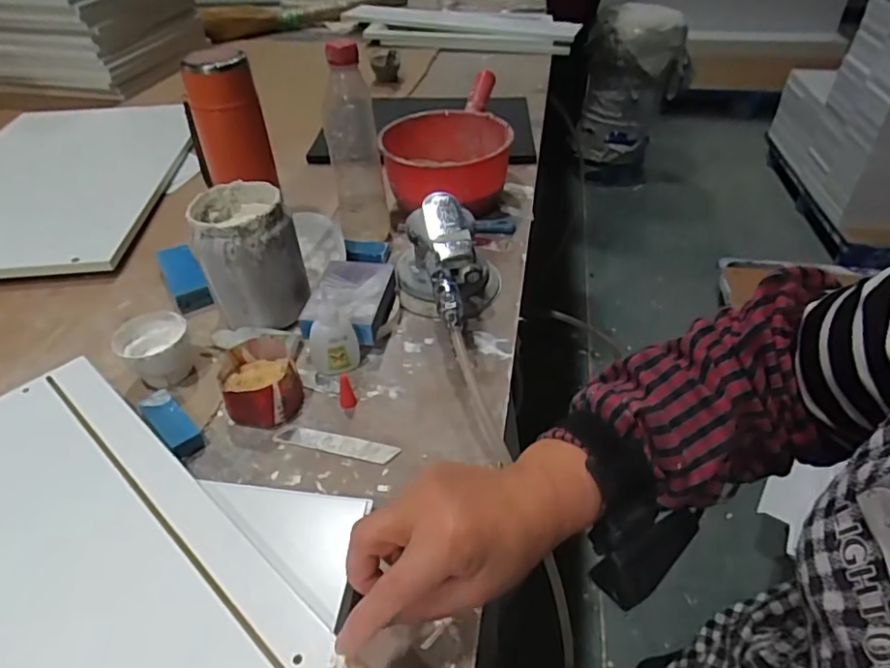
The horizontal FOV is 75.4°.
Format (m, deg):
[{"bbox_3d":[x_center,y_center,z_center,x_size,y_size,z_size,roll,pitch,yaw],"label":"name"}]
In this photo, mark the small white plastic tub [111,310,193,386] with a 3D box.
[{"bbox_3d":[-0.256,0.017,0.514,0.056,0.048,0.068,-16,43,-16],"label":"small white plastic tub"}]

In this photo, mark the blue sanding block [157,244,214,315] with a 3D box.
[{"bbox_3d":[-0.281,-0.059,0.620,0.033,0.032,0.103,-23,45,-22],"label":"blue sanding block"}]

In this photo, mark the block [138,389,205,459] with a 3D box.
[{"bbox_3d":[-0.224,0.073,0.471,0.025,0.017,0.073,-32,50,-30],"label":"block"}]

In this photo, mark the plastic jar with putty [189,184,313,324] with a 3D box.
[{"bbox_3d":[-0.186,-0.069,0.553,0.089,0.122,0.086,-1,41,1],"label":"plastic jar with putty"}]

